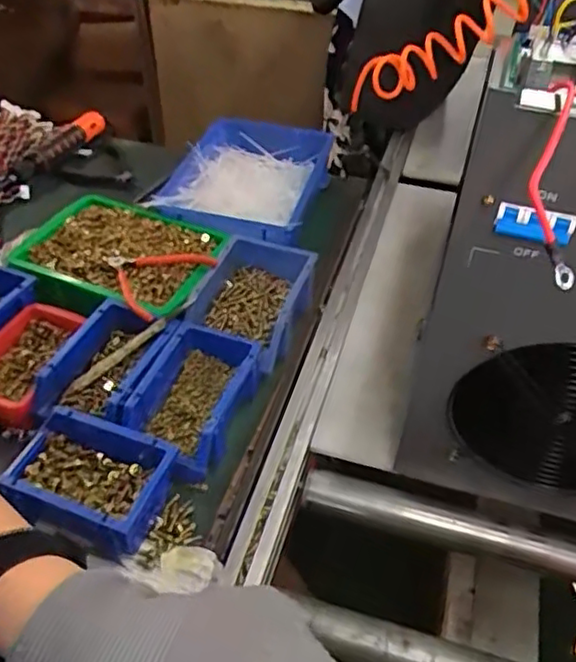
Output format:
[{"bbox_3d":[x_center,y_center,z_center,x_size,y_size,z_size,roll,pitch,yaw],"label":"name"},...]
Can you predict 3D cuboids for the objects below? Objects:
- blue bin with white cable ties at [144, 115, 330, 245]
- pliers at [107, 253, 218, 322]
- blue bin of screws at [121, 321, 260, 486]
[{"bbox_3d":[-0.071,-0.220,0.989,0.220,0.089,0.287,10,46,9],"label":"blue bin with white cable ties"},{"bbox_3d":[-0.175,-0.076,0.805,0.126,0.024,0.123,32,53,27],"label":"pliers"},{"bbox_3d":[-0.108,0.074,0.703,0.117,0.058,0.167,16,47,14],"label":"blue bin of screws"}]

